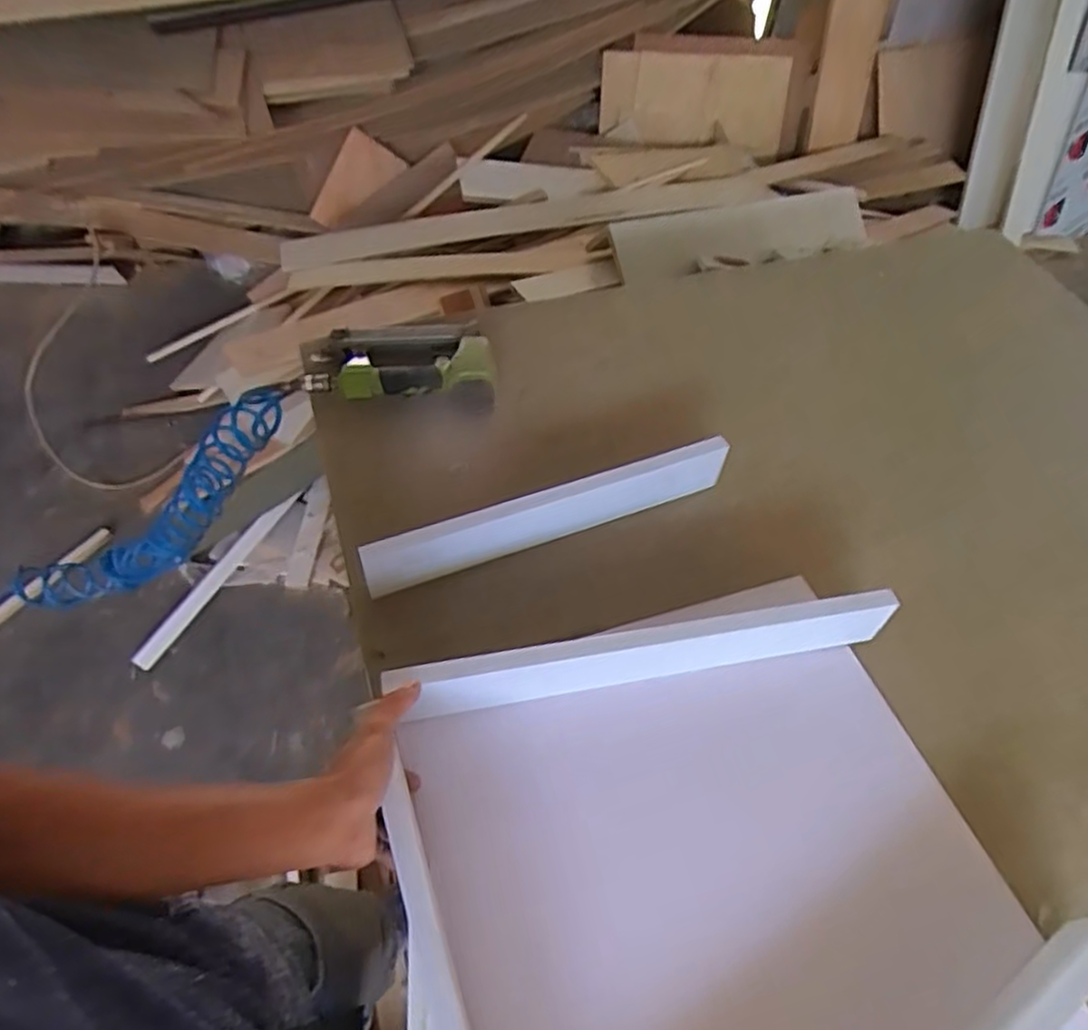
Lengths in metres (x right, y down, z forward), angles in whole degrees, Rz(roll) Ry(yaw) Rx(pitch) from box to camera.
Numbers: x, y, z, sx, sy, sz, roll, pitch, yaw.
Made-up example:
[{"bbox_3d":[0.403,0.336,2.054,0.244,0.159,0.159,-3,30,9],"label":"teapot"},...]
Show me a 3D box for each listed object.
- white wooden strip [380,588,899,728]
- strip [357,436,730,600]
[{"bbox_3d":[0.101,0.132,0.682,0.470,0.073,0.027,-8,51,-8],"label":"white wooden strip"},{"bbox_3d":[0.010,0.000,0.806,0.423,0.081,0.022,-17,55,-17],"label":"strip"}]

